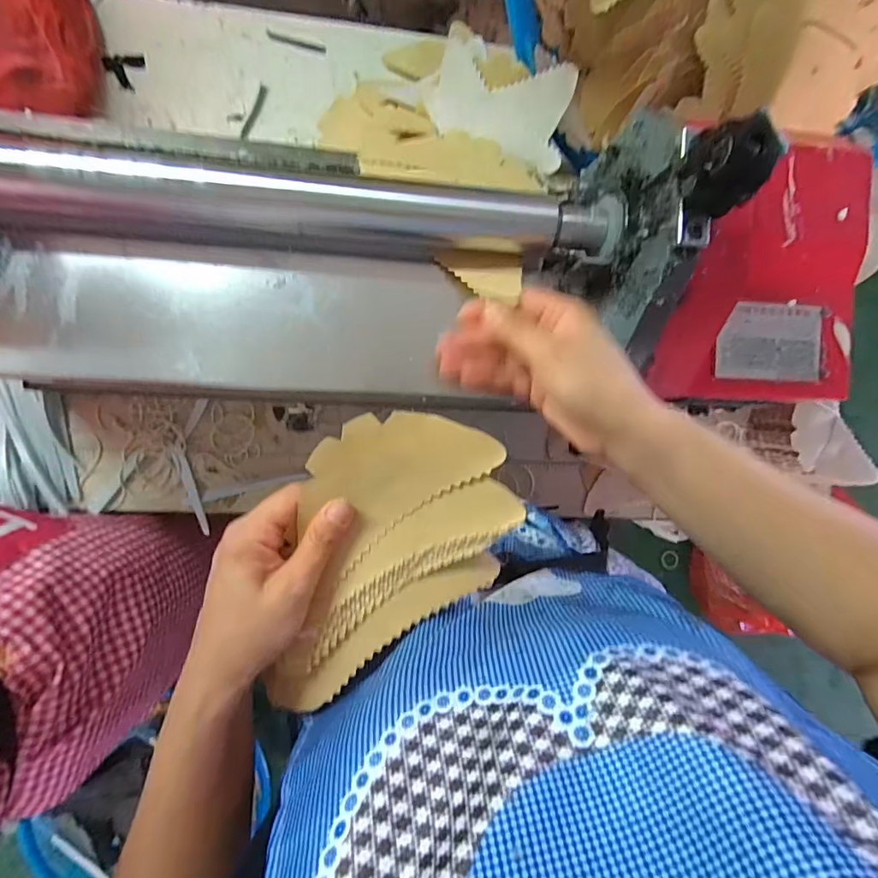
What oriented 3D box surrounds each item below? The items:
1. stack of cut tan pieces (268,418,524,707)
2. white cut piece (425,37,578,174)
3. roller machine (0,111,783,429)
[{"bbox_3d":[-0.023,0.079,0.308,0.132,0.021,0.183,10,90,-9],"label":"stack of cut tan pieces"},{"bbox_3d":[0.060,-0.321,0.459,0.135,0.018,0.078,20,124,0],"label":"white cut piece"},{"bbox_3d":[-0.101,-0.119,0.305,0.522,0.172,0.232,2,92,-9],"label":"roller machine"}]

